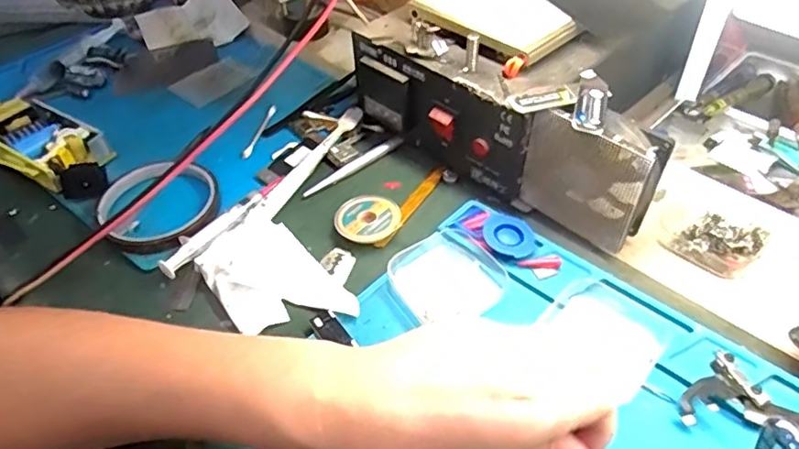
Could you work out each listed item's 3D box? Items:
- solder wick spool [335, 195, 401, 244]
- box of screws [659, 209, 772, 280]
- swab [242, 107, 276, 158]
[{"bbox_3d":[-0.022,-0.003,0.416,0.045,0.013,0.042,-2,46,2],"label":"solder wick spool"},{"bbox_3d":[0.211,0.010,0.390,0.051,0.022,0.039,32,56,30],"label":"box of screws"},{"bbox_3d":[-0.120,-0.080,0.502,0.008,0.005,0.069,6,47,10],"label":"swab"}]

